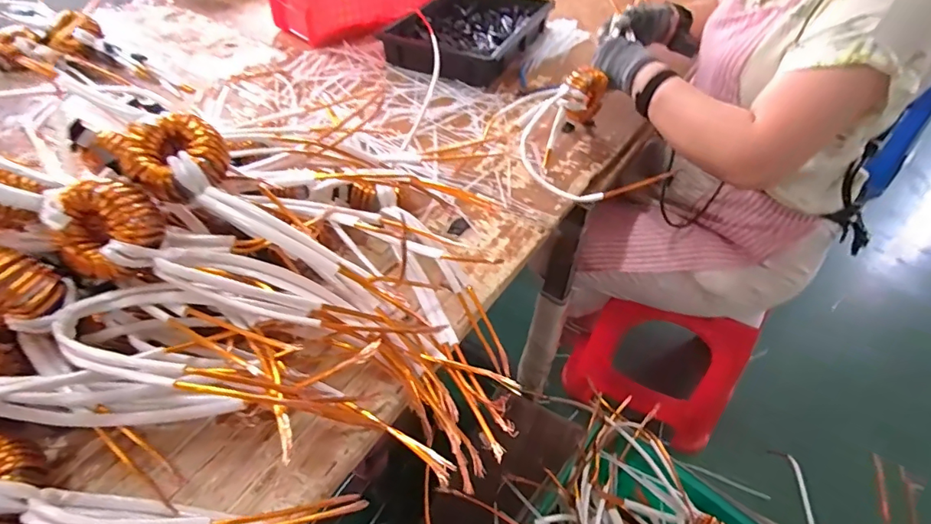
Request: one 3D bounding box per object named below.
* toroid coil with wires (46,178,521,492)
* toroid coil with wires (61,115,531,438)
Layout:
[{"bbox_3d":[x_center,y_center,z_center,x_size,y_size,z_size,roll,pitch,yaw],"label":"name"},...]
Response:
[{"bbox_3d":[-0.146,0.047,0.401,0.394,0.074,0.112,28,47,-6],"label":"toroid coil with wires"},{"bbox_3d":[-0.134,0.005,0.429,0.414,0.070,0.077,36,50,-3],"label":"toroid coil with wires"}]

